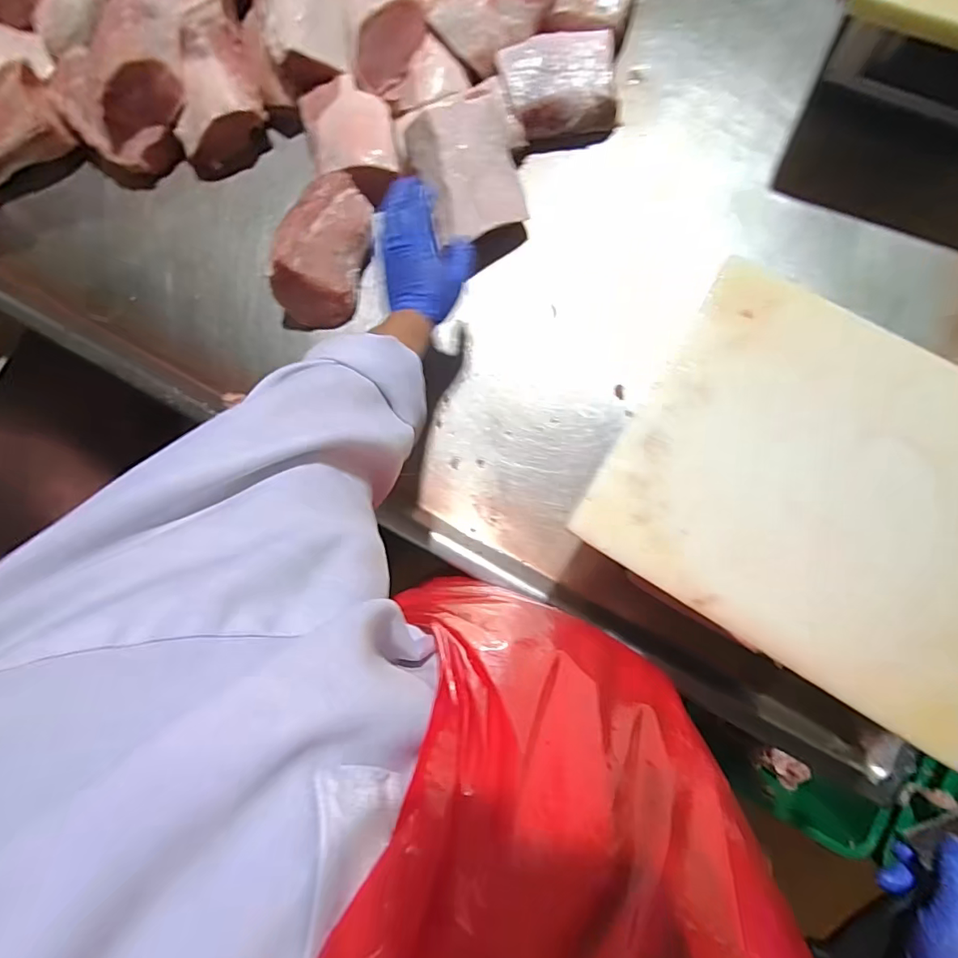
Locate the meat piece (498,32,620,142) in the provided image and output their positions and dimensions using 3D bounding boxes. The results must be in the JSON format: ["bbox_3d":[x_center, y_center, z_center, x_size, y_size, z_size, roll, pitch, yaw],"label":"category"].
[{"bbox_3d":[0.106,-0.513,0.666,0.142,0.068,0.107,-10,83,5],"label":"meat piece"}]

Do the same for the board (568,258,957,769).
[{"bbox_3d":[0.309,0.014,0.439,0.359,0.031,0.292,31,88,10],"label":"board"}]

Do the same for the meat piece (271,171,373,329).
[{"bbox_3d":[-0.200,-0.299,0.660,0.088,0.094,0.183,13,85,8],"label":"meat piece"}]

